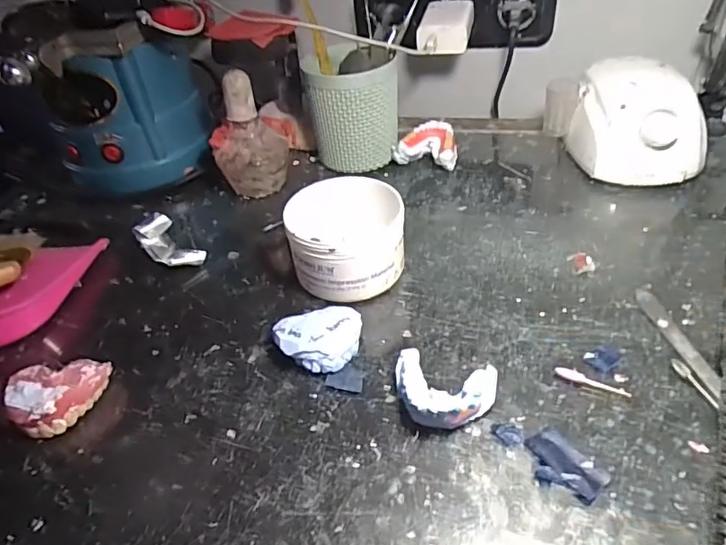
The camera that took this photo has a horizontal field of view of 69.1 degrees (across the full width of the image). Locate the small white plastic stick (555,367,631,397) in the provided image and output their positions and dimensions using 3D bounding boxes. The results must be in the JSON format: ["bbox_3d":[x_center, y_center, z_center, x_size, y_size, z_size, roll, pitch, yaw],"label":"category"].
[{"bbox_3d":[0.147,0.069,0.337,0.045,0.004,0.007,14,45,23],"label":"small white plastic stick"}]

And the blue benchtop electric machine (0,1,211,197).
[{"bbox_3d":[-0.243,-0.167,0.531,0.168,0.181,0.112,-19,42,-14],"label":"blue benchtop electric machine"}]

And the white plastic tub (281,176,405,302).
[{"bbox_3d":[-0.012,-0.024,0.419,0.087,0.068,0.080,-4,41,3],"label":"white plastic tub"}]

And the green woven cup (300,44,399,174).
[{"bbox_3d":[-0.011,-0.170,0.555,0.092,0.113,0.087,-12,41,-6],"label":"green woven cup"}]

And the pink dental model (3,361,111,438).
[{"bbox_3d":[-0.209,0.081,0.351,0.061,0.030,0.053,-4,41,3],"label":"pink dental model"}]

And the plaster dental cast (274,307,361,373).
[{"bbox_3d":[-0.028,0.048,0.366,0.059,0.027,0.041,-16,41,-11],"label":"plaster dental cast"}]

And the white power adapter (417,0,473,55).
[{"bbox_3d":[0.090,-0.266,0.568,0.053,0.030,0.093,5,42,14],"label":"white power adapter"}]

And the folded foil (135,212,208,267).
[{"bbox_3d":[-0.174,-0.025,0.472,0.033,0.026,0.065,-35,48,-29],"label":"folded foil"}]

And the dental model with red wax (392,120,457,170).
[{"bbox_3d":[0.070,-0.134,0.565,0.064,0.035,0.052,8,43,16],"label":"dental model with red wax"}]

